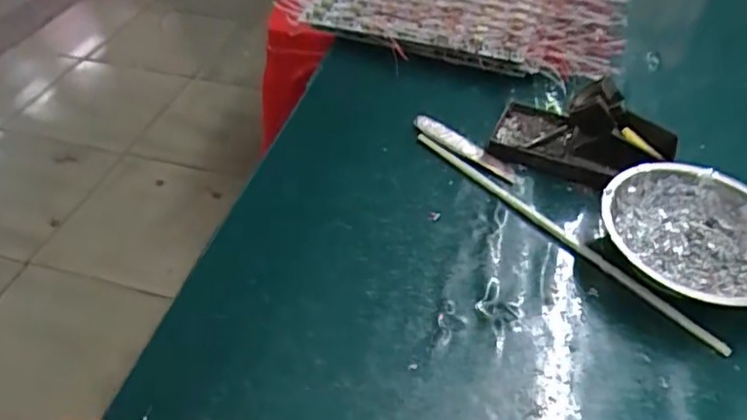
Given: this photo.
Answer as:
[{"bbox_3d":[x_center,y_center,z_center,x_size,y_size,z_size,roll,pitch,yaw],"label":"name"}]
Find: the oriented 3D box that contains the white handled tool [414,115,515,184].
[{"bbox_3d":[0.075,-0.054,0.476,0.101,0.013,0.019,33,54,27],"label":"white handled tool"}]

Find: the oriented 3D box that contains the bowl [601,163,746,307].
[{"bbox_3d":[0.222,0.021,0.393,0.121,0.042,0.113,1,46,-1],"label":"bowl"}]

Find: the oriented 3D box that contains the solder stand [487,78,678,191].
[{"bbox_3d":[0.169,-0.065,0.447,0.137,0.066,0.078,20,49,17],"label":"solder stand"}]

